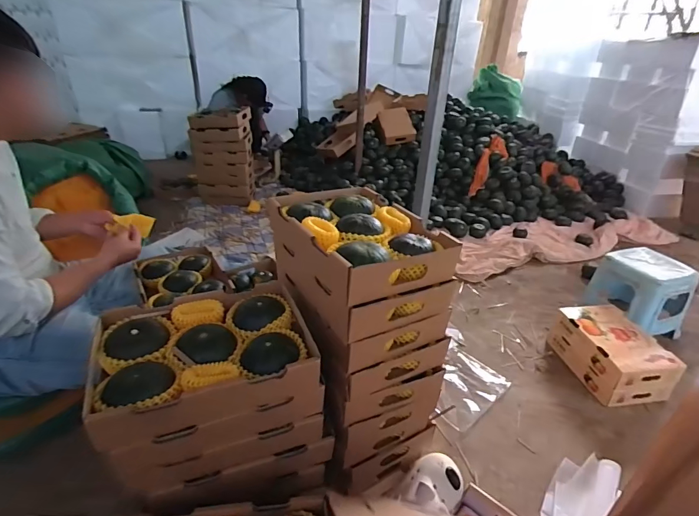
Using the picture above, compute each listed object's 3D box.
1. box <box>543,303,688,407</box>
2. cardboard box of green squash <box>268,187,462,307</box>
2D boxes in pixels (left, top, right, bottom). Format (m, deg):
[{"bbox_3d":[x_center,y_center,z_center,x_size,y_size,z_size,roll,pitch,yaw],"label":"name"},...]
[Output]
[{"bbox_3d":[0.869,0.316,1.287,0.226,0.159,0.328,-3,30,-9],"label":"box"},{"bbox_3d":[0.020,-0.036,0.717,0.224,0.094,0.289,-16,34,-29],"label":"cardboard box of green squash"}]

